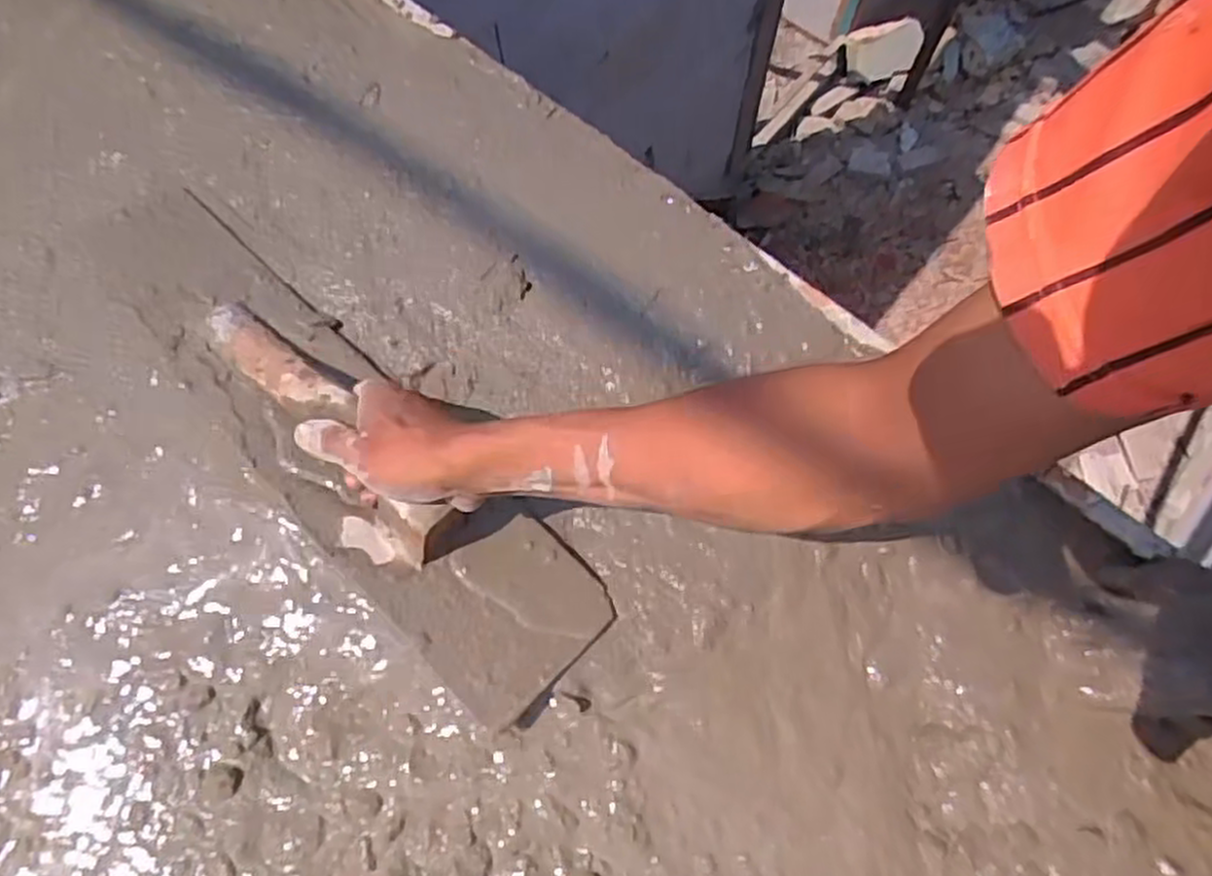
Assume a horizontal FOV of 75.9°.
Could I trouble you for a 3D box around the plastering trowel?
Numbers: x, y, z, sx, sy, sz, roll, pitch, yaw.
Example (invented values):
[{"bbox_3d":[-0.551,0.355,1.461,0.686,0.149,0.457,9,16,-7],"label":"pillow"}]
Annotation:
[{"bbox_3d":[-0.194,-0.015,0.530,0.120,0.067,0.467,-41,77,-11],"label":"plastering trowel"}]

